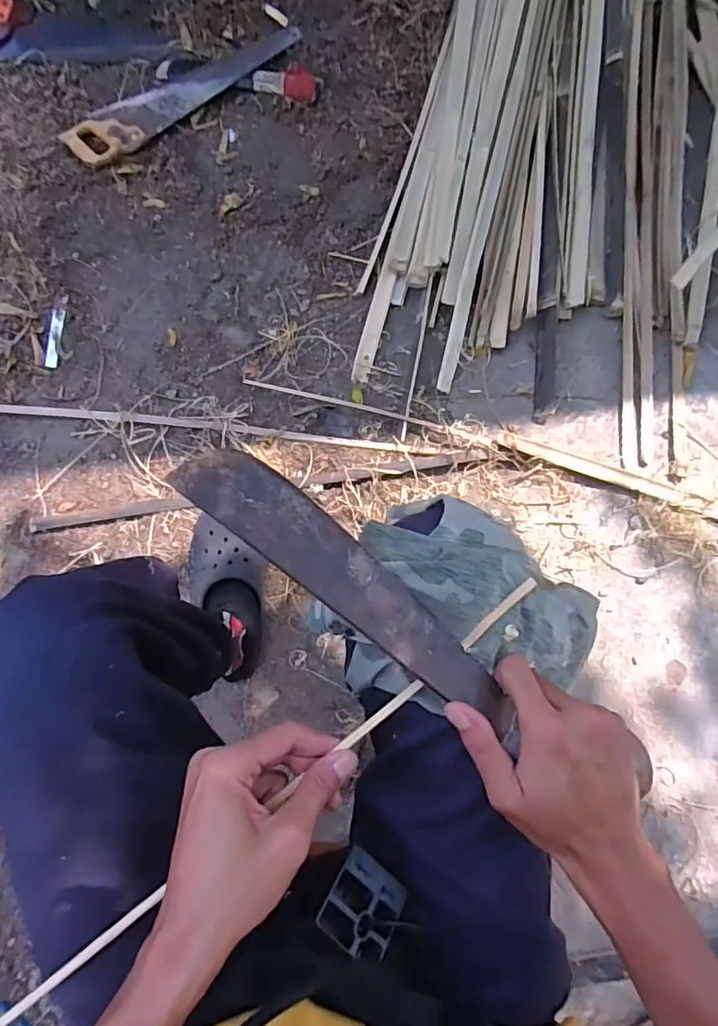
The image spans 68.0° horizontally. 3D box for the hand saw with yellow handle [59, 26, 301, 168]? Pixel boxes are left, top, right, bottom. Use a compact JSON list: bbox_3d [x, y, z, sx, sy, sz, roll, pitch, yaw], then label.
[{"bbox_3d":[-0.359,-0.866,1.083,0.506,0.019,0.123,-36,79,-7],"label":"hand saw with yellow handle"}]

